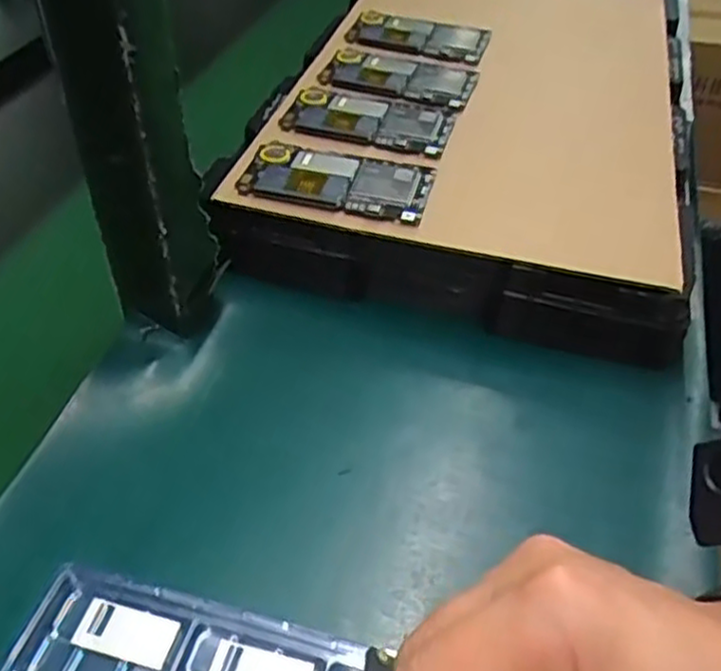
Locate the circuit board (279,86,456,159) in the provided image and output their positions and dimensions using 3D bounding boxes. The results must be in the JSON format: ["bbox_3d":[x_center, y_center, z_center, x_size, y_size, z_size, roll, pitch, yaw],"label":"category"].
[{"bbox_3d":[0.004,-0.161,0.537,0.122,0.011,0.068,14,45,14],"label":"circuit board"}]

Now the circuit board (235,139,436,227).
[{"bbox_3d":[-0.016,-0.104,0.481,0.122,0.012,0.067,9,44,9],"label":"circuit board"}]

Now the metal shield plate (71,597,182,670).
[{"bbox_3d":[-0.106,0.134,0.328,0.043,0.006,0.021,12,45,9],"label":"metal shield plate"}]

